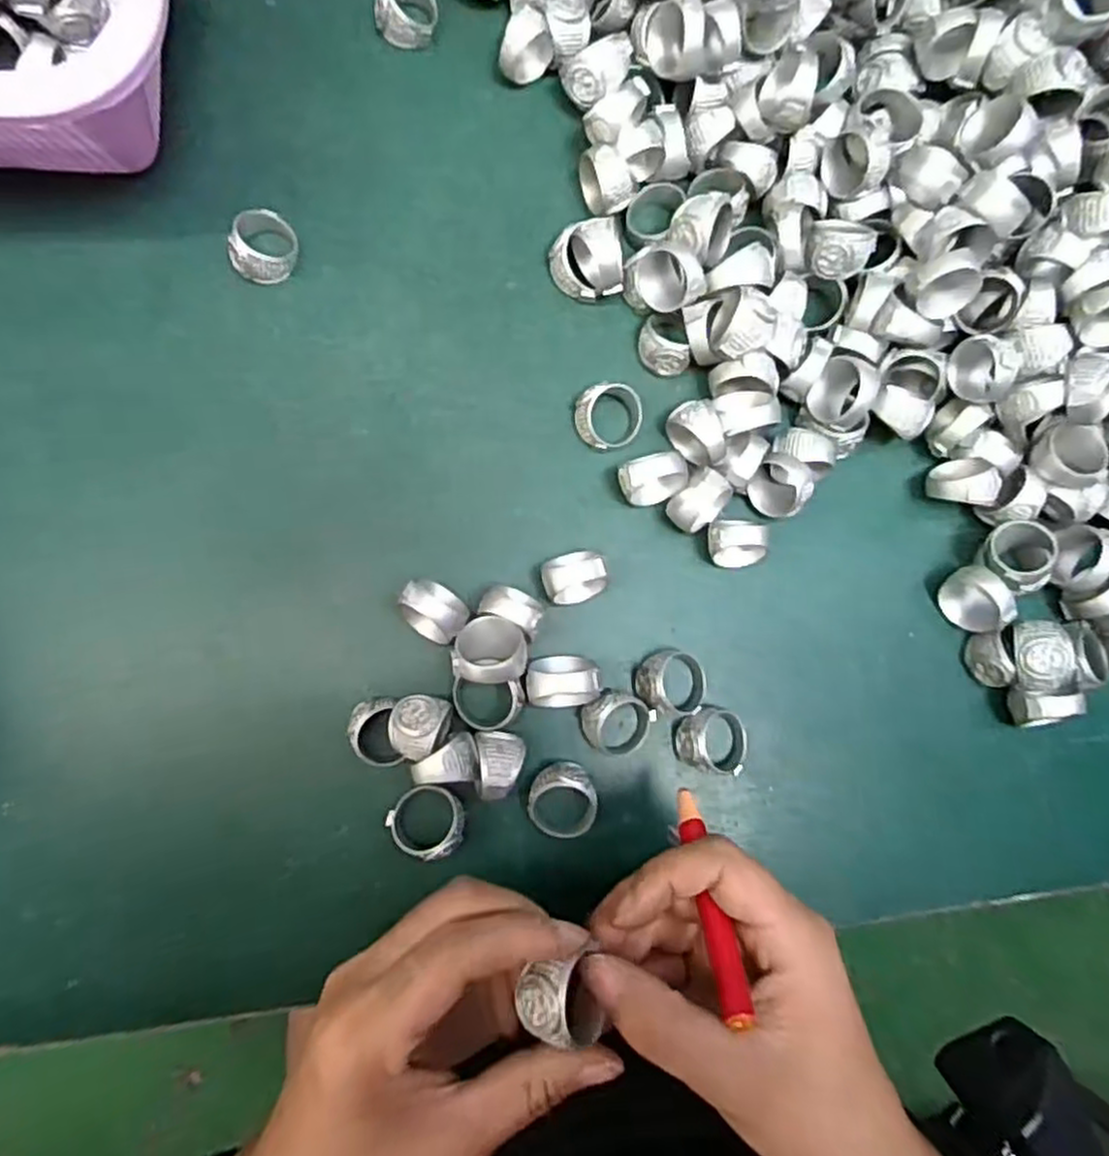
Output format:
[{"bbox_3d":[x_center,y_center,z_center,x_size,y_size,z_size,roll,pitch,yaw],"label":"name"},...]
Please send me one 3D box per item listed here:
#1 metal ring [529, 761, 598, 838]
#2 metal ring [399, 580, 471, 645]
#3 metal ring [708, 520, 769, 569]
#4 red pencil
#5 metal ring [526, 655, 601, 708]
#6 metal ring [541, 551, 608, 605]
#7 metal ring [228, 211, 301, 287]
[{"bbox_3d":[0.003,0.082,0.275,0.024,0.018,0.026,1,85,-7],"label":"metal ring"},{"bbox_3d":[-0.045,0.012,0.274,0.024,0.023,0.020,39,82,-2],"label":"metal ring"},{"bbox_3d":[0.070,-0.014,0.291,0.021,0.020,0.019,-10,86,-8],"label":"metal ring"},{"bbox_3d":[0.048,0.098,0.231,0.007,0.072,0.005,0,130,-7],"label":"red pencil"},{"bbox_3d":[0.002,0.039,0.276,0.025,0.024,0.019,-3,85,-7],"label":"metal ring"},{"bbox_3d":[0.007,0.000,0.285,0.024,0.017,0.019,-8,86,-7],"label":"metal ring"},{"bbox_3d":[-0.112,-0.128,0.287,0.026,0.018,0.023,-25,90,-7],"label":"metal ring"}]

